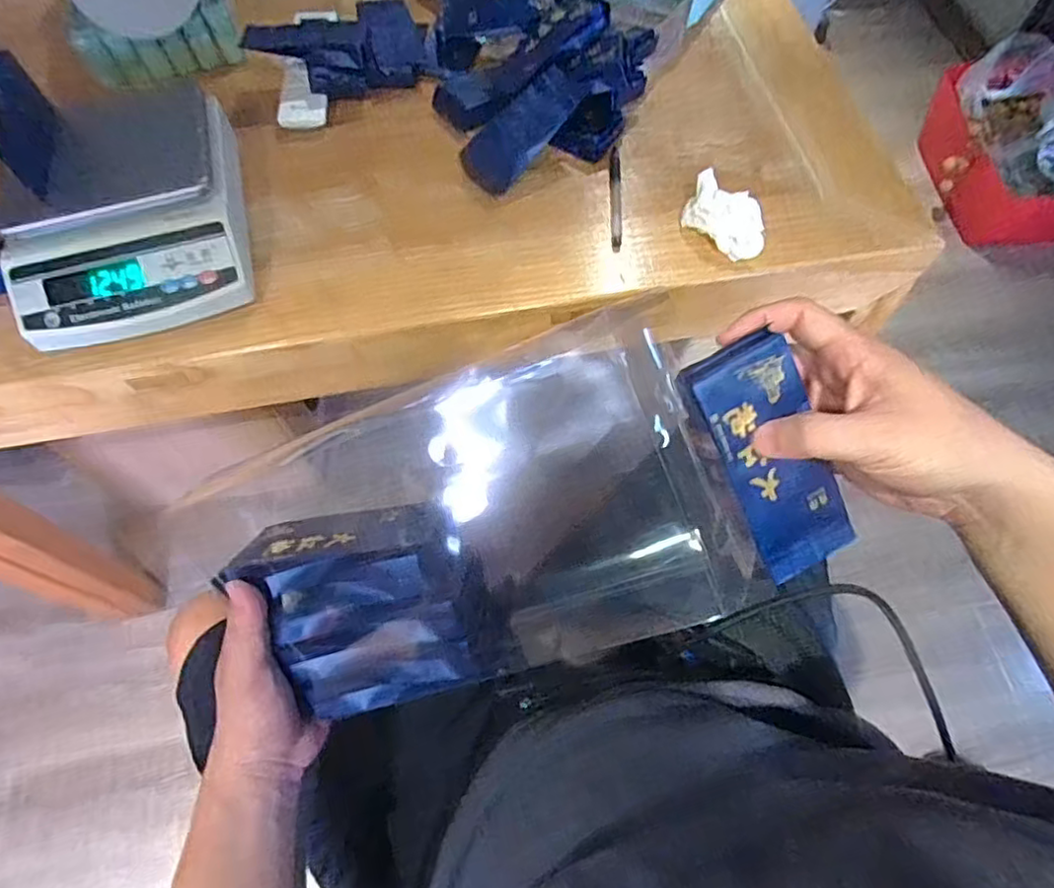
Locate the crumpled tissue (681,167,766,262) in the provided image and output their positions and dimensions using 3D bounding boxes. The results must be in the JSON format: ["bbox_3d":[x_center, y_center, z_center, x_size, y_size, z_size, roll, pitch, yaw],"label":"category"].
[{"bbox_3d":[0.188,-0.212,0.599,0.080,0.045,0.046,37,69,17],"label":"crumpled tissue"}]

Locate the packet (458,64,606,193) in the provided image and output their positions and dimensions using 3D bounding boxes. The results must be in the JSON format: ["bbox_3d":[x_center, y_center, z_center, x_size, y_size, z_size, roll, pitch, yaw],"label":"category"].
[{"bbox_3d":[-0.002,-0.320,0.637,0.150,0.022,0.068,-47,70,0],"label":"packet"}]

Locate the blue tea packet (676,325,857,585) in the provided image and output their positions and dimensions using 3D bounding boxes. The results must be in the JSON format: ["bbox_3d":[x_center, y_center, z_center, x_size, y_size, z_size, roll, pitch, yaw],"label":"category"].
[{"bbox_3d":[0.133,0.010,0.347,0.057,0.009,0.135,-31,107,-6],"label":"blue tea packet"}]

